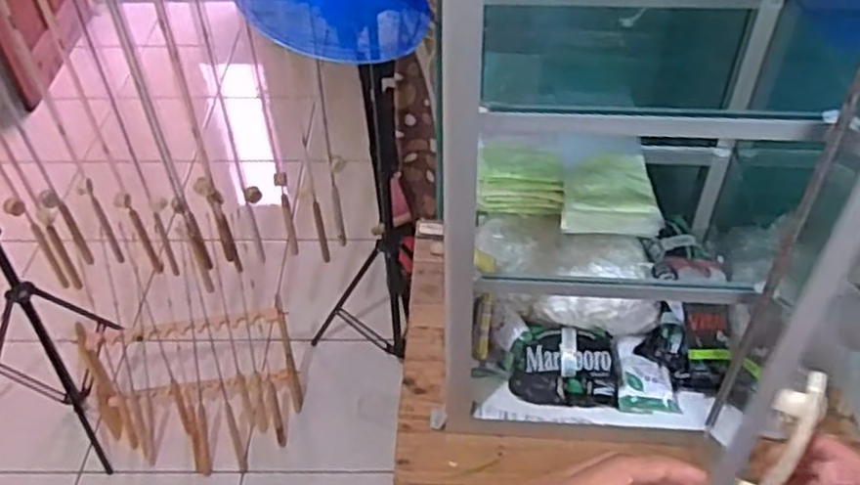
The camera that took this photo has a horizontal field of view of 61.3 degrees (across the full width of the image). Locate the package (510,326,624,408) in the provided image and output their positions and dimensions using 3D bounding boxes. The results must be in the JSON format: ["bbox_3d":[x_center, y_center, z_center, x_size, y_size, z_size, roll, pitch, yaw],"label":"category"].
[{"bbox_3d":[0.169,0.150,0.896,0.132,0.060,0.087,7,47,7],"label":"package"}]

